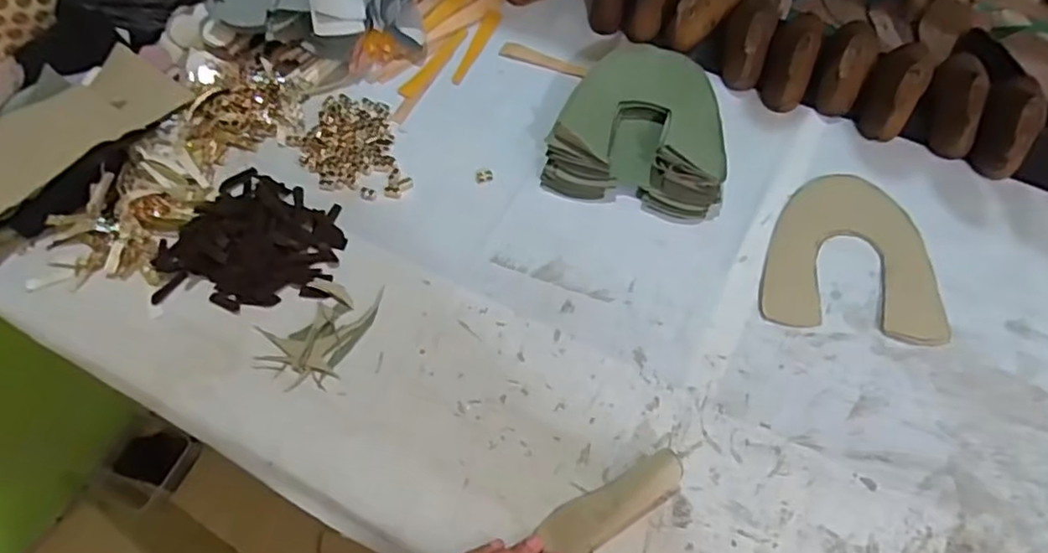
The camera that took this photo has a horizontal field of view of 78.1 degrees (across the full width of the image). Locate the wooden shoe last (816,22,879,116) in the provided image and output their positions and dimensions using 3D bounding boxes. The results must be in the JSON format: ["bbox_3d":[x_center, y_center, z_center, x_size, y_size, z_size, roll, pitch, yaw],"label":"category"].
[{"bbox_3d":[0.341,-0.224,0.677,0.052,0.056,0.113,23,65,14],"label":"wooden shoe last"}]

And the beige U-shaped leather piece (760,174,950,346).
[{"bbox_3d":[0.302,-0.024,0.601,0.151,0.004,0.165,8,63,7],"label":"beige U-shaped leather piece"}]

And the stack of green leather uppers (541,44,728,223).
[{"bbox_3d":[0.122,-0.153,0.652,0.172,0.051,0.174,14,63,10],"label":"stack of green leather uppers"}]

